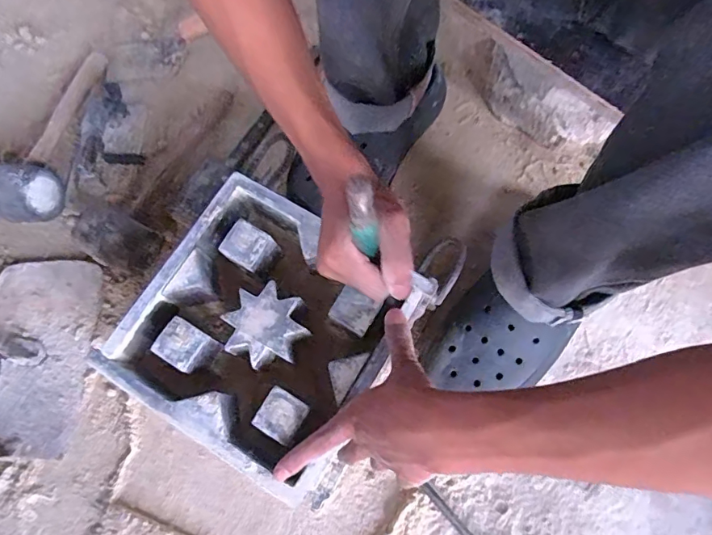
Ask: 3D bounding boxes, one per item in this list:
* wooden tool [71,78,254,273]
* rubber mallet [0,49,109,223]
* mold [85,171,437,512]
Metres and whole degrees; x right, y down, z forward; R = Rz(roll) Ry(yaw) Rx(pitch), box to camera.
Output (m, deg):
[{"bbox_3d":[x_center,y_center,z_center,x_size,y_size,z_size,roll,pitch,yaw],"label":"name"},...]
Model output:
[{"bbox_3d":[-0.255,-0.127,0.641,0.096,0.063,0.298,19,60,7],"label":"wooden tool"},{"bbox_3d":[-0.414,-0.190,0.659,0.110,0.063,0.307,5,54,2],"label":"rubber mallet"},{"bbox_3d":[-0.086,0.064,0.474,0.221,0.090,0.222,31,74,11],"label":"mold"}]

